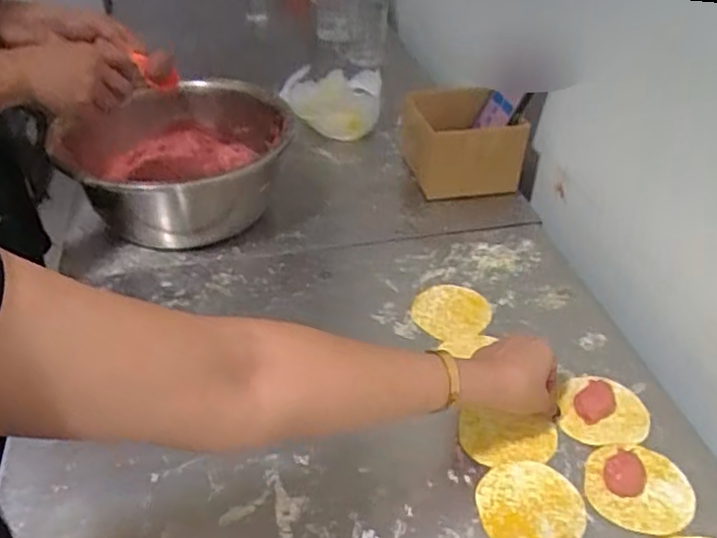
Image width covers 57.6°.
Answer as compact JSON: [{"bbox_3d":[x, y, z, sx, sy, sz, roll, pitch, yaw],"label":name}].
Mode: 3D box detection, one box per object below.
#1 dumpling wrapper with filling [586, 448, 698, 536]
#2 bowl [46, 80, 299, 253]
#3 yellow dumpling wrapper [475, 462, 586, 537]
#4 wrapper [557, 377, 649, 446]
[{"bbox_3d":[0.233,0.176,0.539,0.082,0.019,0.077,0,39,0],"label":"dumpling wrapper with filling"},{"bbox_3d":[-0.241,-0.147,0.865,0.226,0.130,0.285,10,40,12],"label":"bowl"},{"bbox_3d":[0.140,0.191,0.529,0.086,0.004,0.078,-11,40,-13],"label":"yellow dumpling wrapper"},{"bbox_3d":[0.227,0.130,0.598,0.078,0.020,0.068,0,39,0],"label":"wrapper"}]

